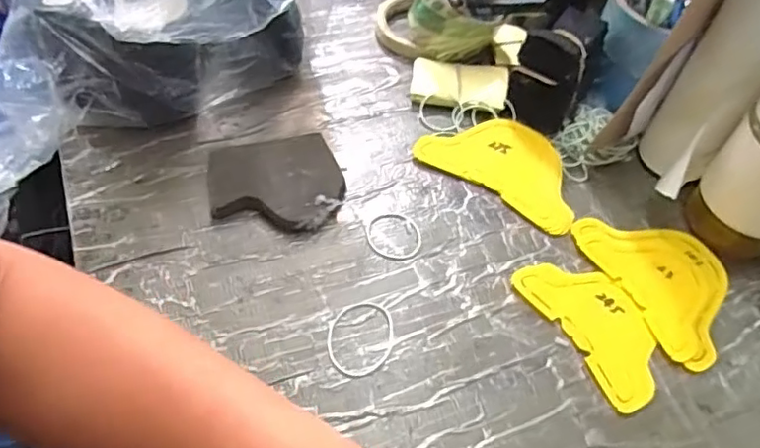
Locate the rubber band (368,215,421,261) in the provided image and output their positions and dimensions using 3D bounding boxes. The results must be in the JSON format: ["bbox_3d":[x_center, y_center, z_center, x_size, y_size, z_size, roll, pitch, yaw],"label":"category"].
[{"bbox_3d":[0.012,0.010,0.510,0.045,0.004,0.048,3,51,-4],"label":"rubber band"}]

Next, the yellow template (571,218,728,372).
[{"bbox_3d":[0.237,0.042,0.503,0.100,0.006,0.141,-20,56,-20],"label":"yellow template"}]

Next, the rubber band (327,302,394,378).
[{"bbox_3d":[-0.014,0.083,0.449,0.049,0.004,0.060,0,52,-6],"label":"rubber band"}]

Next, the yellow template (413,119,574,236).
[{"bbox_3d":[0.117,-0.057,0.561,0.150,0.015,0.091,30,55,17],"label":"yellow template"}]

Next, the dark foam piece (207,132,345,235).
[{"bbox_3d":[-0.087,-0.032,0.514,0.106,0.024,0.091,-11,54,-14],"label":"dark foam piece"}]

